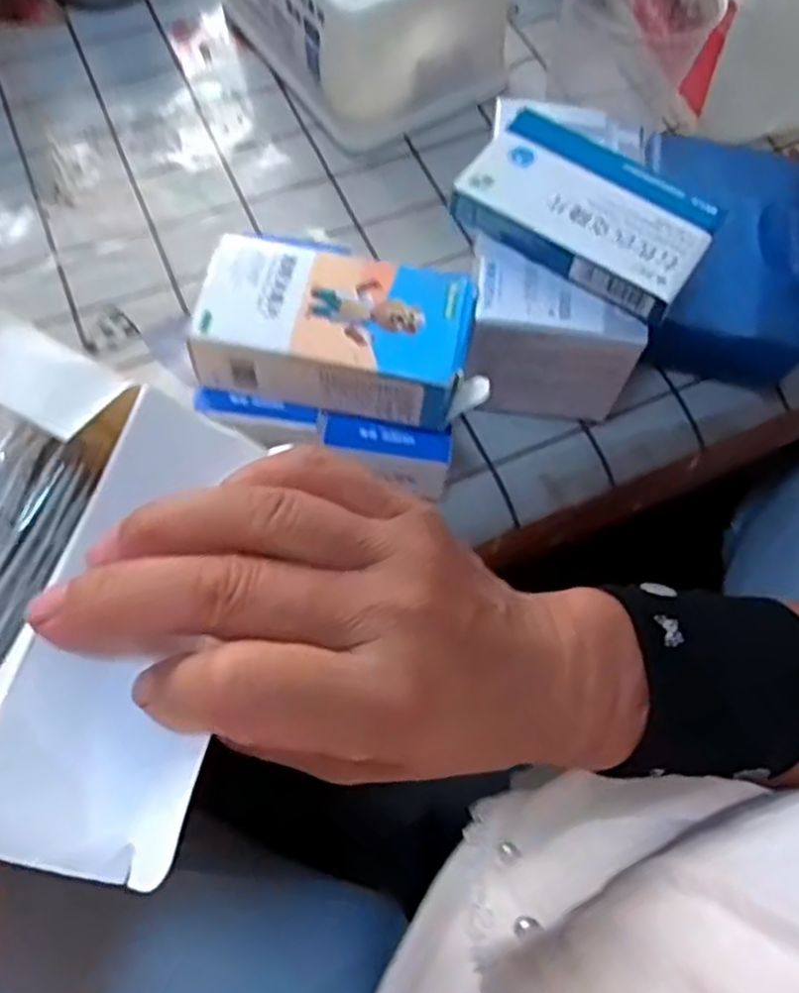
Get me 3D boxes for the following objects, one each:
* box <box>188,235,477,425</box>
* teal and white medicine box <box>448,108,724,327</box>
[{"bbox_3d":[-0.025,-0.068,0.320,0.104,0.032,0.058,11,65,3],"label":"box"},{"bbox_3d":[0.079,-0.121,0.326,0.098,0.016,0.063,31,67,12],"label":"teal and white medicine box"}]

